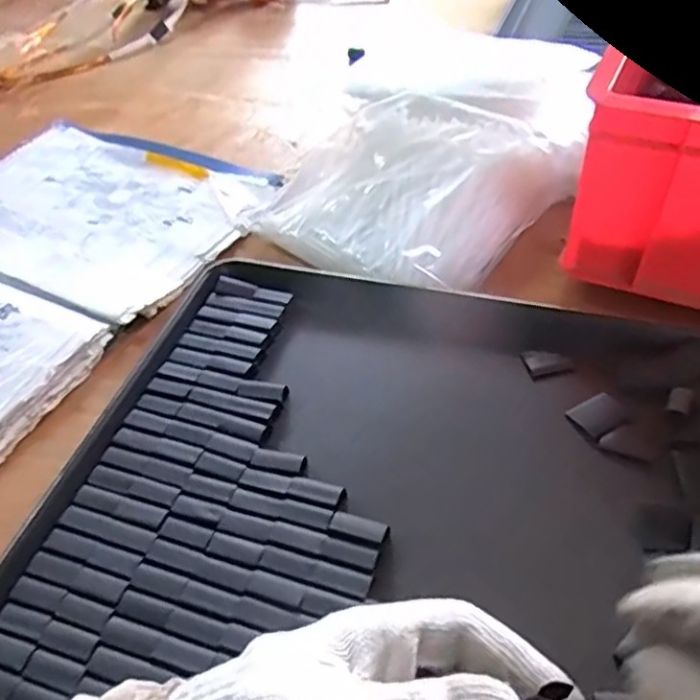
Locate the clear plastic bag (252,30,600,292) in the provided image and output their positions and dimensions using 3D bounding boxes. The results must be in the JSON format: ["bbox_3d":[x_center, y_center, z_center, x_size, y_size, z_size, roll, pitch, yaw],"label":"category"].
[{"bbox_3d":[0.076,-0.173,0.576,0.212,0.103,0.281,29,56,30],"label":"clear plastic bag"}]

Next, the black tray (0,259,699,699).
[{"bbox_3d":[0.116,0.116,0.354,0.592,0.047,0.411,10,49,16],"label":"black tray"}]

